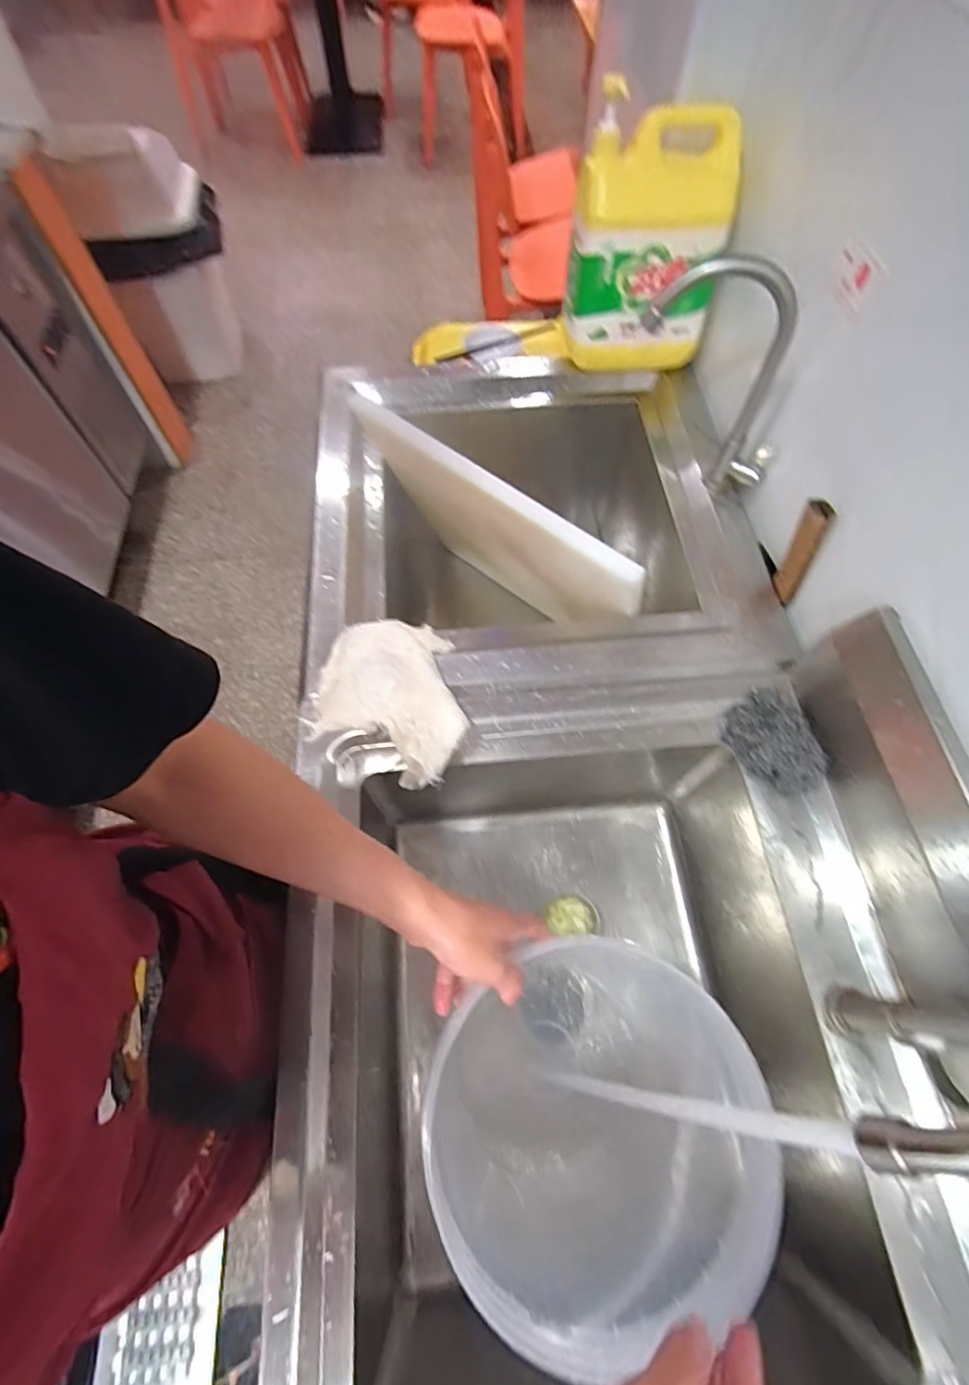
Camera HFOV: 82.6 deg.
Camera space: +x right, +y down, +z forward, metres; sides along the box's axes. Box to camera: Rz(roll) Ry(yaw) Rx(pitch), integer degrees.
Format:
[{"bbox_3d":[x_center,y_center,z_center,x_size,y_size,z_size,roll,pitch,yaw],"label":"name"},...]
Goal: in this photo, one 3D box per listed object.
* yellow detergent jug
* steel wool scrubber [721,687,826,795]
[{"bbox_3d":[0.223,-0.617,0.776,0.204,0.250,0.134,0,64,0],"label":"yellow detergent jug"},{"bbox_3d":[0.306,0.049,0.590,0.083,0.030,0.112,-2,64,-1],"label":"steel wool scrubber"}]

